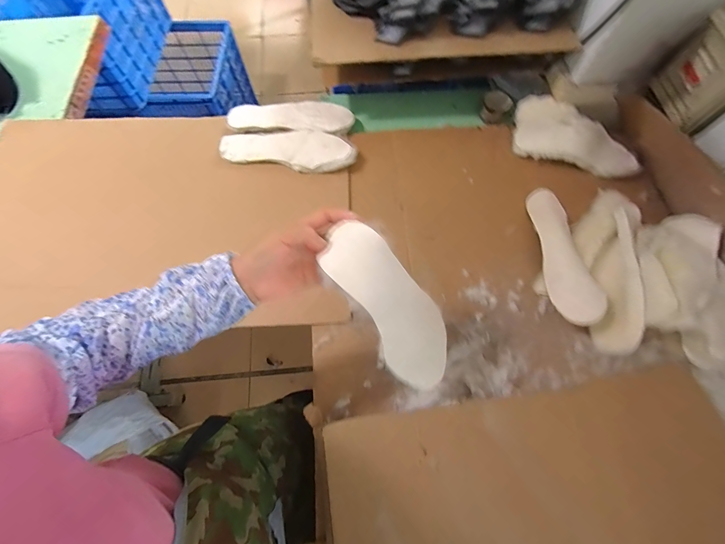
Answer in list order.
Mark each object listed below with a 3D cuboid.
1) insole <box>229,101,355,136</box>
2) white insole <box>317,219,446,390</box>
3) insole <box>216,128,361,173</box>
[{"bbox_3d":[-0.162,-0.356,0.732,0.279,0.026,0.101,5,69,3],"label":"insole"},{"bbox_3d":[0.044,0.053,0.388,0.084,0.255,0.031,-42,30,-14],"label":"white insole"},{"bbox_3d":[-0.158,-0.272,0.686,0.288,0.026,0.095,8,69,4],"label":"insole"}]

